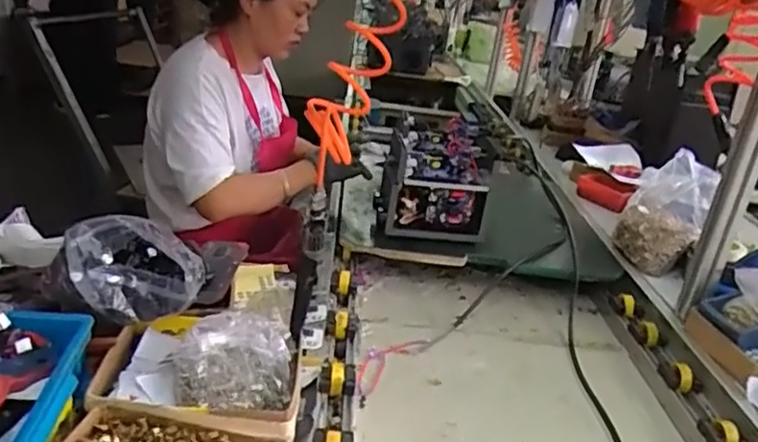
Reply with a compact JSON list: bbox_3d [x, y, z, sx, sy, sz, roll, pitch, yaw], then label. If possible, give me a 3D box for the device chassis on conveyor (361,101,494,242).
[{"bbox_3d":[0.113,-0.096,1.430,0.218,0.189,0.299,5,22,-8],"label":"device chassis on conveyor"}]

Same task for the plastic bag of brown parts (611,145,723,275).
[{"bbox_3d":[0.612,-0.024,1.382,0.159,0.197,0.218,18,24,23],"label":"plastic bag of brown parts"}]

